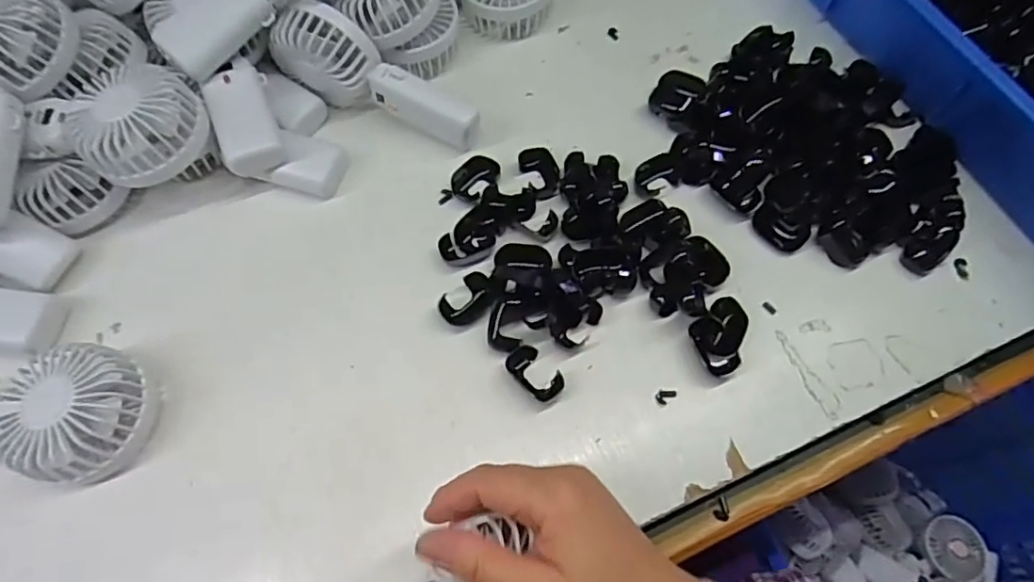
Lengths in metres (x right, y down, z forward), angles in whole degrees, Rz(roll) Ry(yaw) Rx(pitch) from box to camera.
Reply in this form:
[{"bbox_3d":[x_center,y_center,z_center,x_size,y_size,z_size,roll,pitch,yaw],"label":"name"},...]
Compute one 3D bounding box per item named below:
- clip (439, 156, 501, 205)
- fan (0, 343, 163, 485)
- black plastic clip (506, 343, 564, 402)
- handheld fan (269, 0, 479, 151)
[{"bbox_3d":[-0.039,-0.089,0.476,0.028,0.015,0.050,38,70,18],"label":"clip"},{"bbox_3d":[-0.321,0.076,0.371,0.174,0.048,0.084,2,63,2],"label":"fan"},{"bbox_3d":[0.012,0.057,0.406,0.024,0.012,0.043,-40,70,-17],"label":"black plastic clip"},{"bbox_3d":[-0.114,-0.167,0.481,0.177,0.081,0.043,27,66,-4],"label":"handheld fan"}]

